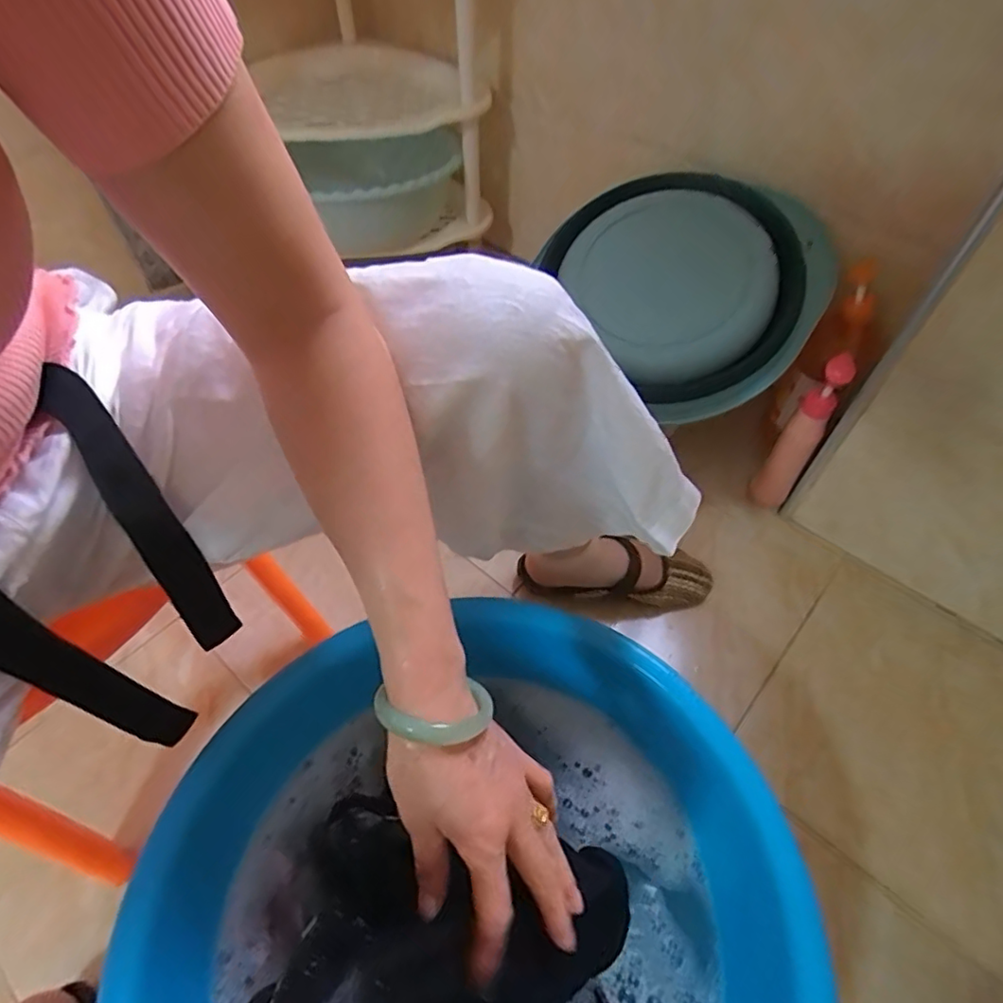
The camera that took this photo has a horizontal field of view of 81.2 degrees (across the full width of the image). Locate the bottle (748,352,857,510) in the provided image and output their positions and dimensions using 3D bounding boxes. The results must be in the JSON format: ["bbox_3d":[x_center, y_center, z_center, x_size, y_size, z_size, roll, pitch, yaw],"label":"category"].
[{"bbox_3d":[0.395,-0.082,0.777,0.050,0.221,0.059,34,61,22],"label":"bottle"}]

